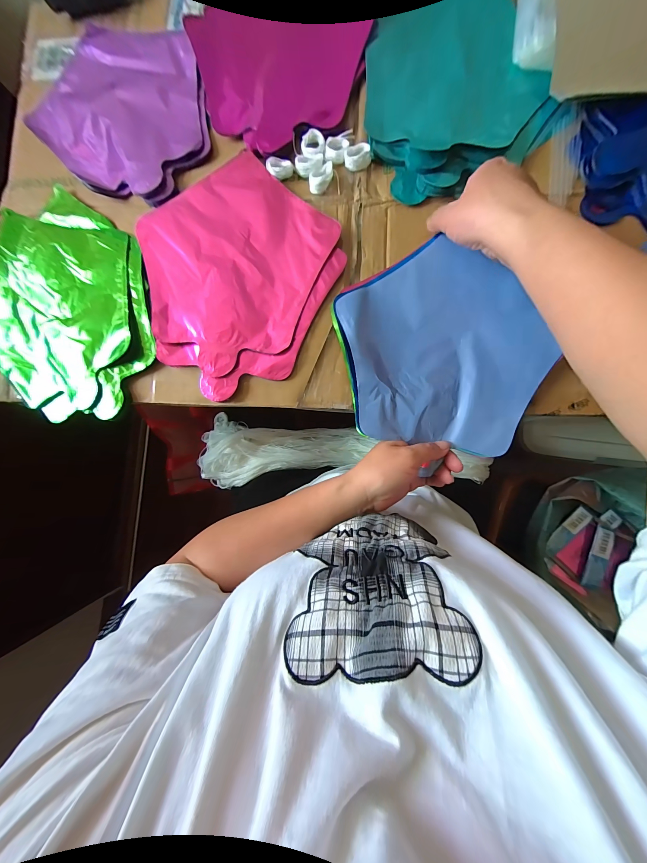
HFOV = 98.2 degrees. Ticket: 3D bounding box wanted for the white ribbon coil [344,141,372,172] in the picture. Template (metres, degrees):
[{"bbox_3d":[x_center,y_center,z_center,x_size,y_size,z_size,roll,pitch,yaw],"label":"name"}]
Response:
[{"bbox_3d":[0.040,-0.322,0.328,0.031,0.013,0.024,-3,85,5],"label":"white ribbon coil"}]

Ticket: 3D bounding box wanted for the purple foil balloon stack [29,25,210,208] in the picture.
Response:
[{"bbox_3d":[-0.260,-0.422,0.366,0.251,0.016,0.214,37,90,7],"label":"purple foil balloon stack"}]

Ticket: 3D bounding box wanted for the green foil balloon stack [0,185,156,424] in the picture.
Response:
[{"bbox_3d":[-0.324,-0.155,0.349,0.270,0.022,0.242,31,89,7],"label":"green foil balloon stack"}]

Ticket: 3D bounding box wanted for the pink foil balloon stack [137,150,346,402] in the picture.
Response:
[{"bbox_3d":[-0.112,-0.186,0.333,0.249,0.011,0.243,39,90,7],"label":"pink foil balloon stack"}]

